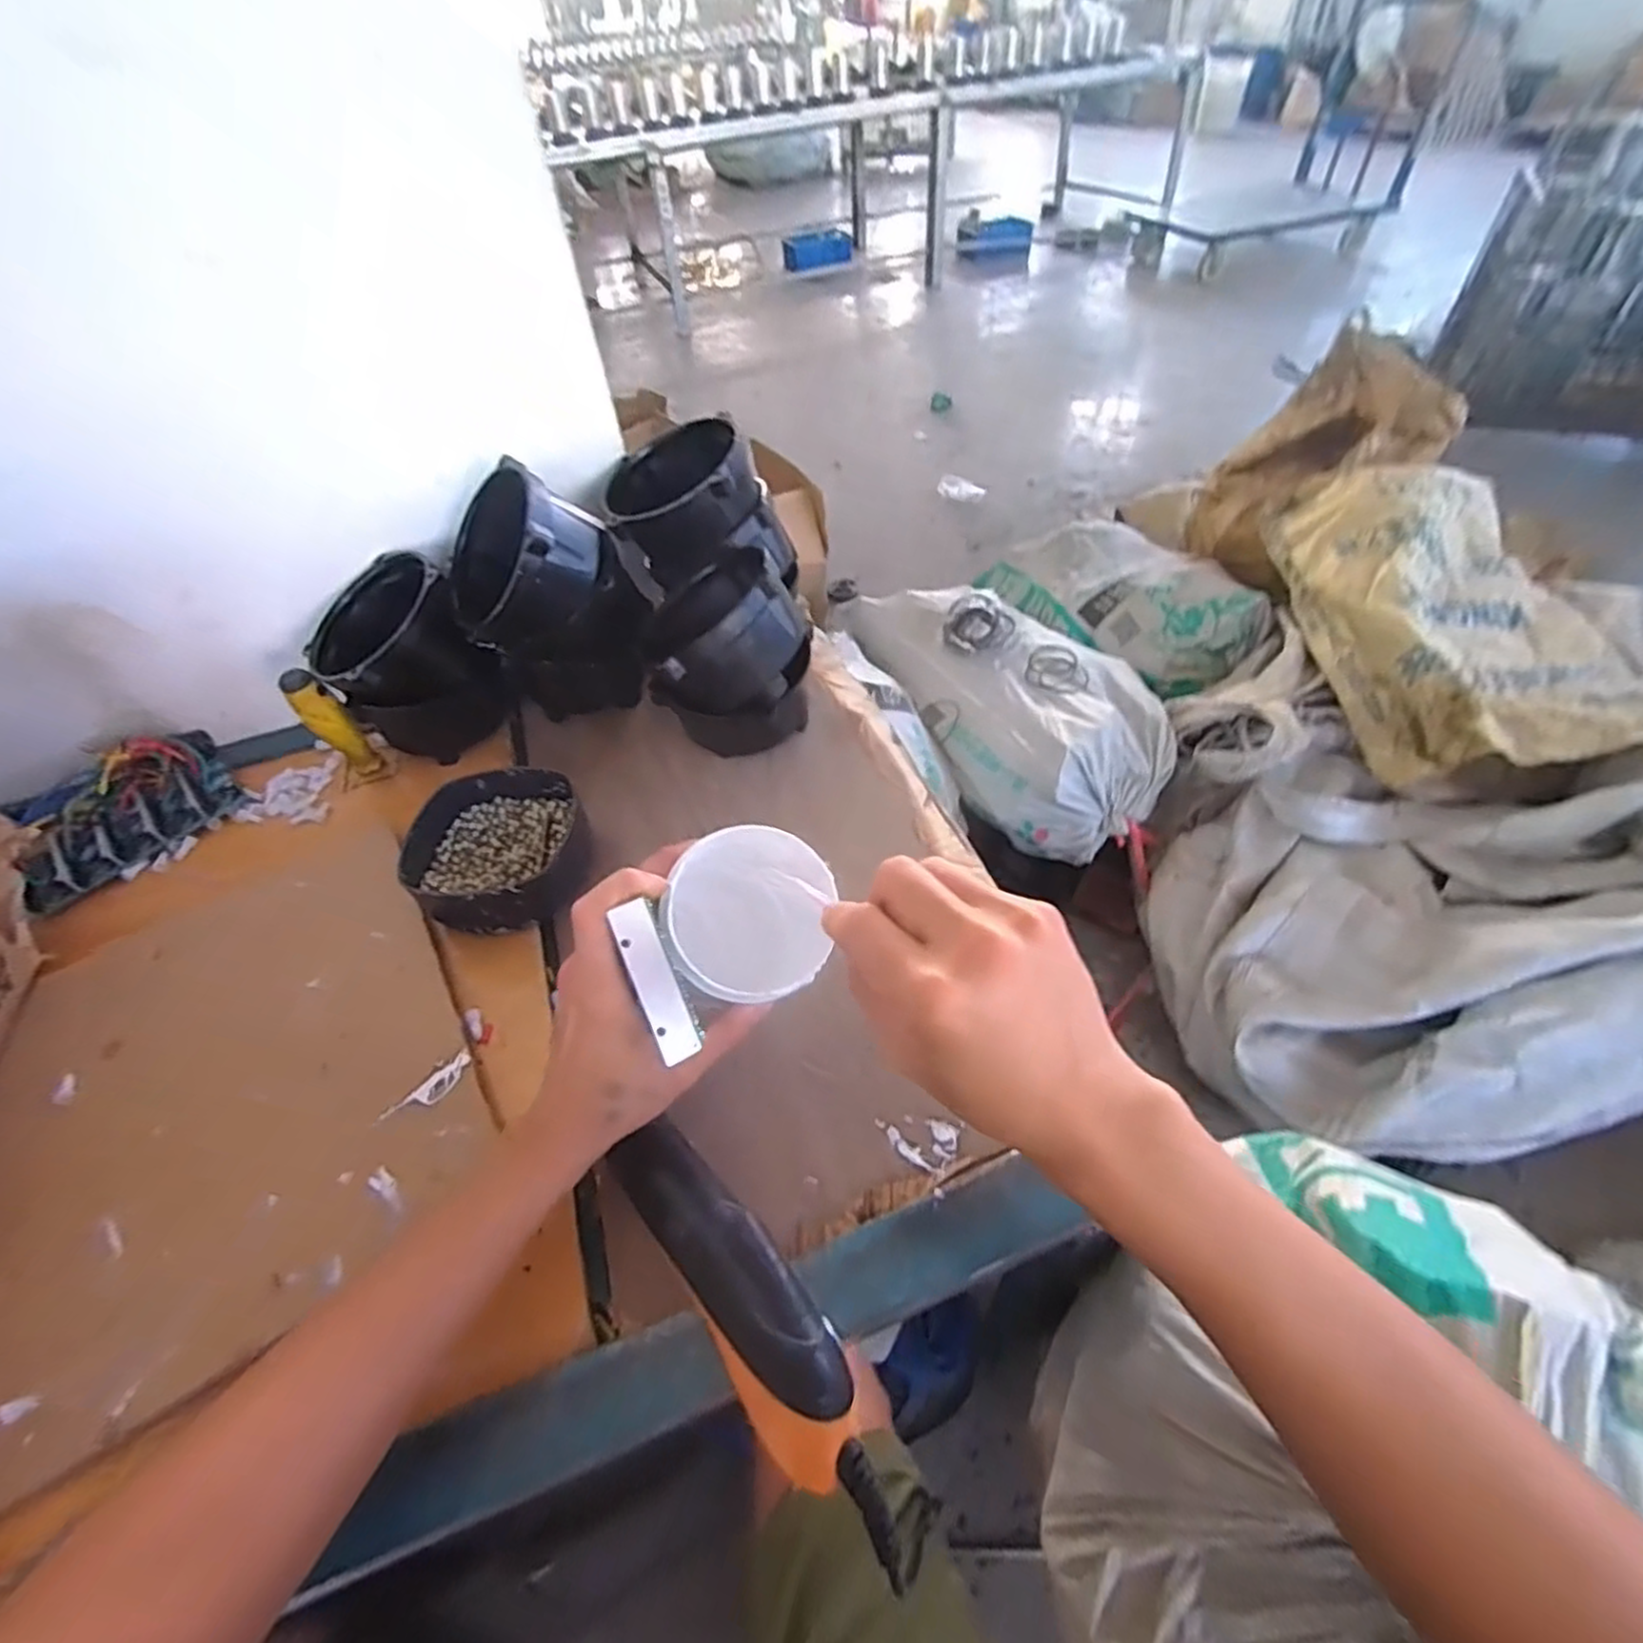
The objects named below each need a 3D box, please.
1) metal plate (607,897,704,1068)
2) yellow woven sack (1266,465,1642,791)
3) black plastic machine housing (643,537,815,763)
[{"bbox_3d":[-0.080,0.077,0.358,0.020,0.076,0.004,-23,5,-20],"label":"metal plate"},{"bbox_3d":[1.071,-0.358,1.272,0.417,0.240,0.676,-2,48,4],"label":"yellow woven sack"},{"bbox_3d":[-0.073,-0.131,0.594,0.128,0.139,0.122,-8,48,-1],"label":"black plastic machine housing"}]

